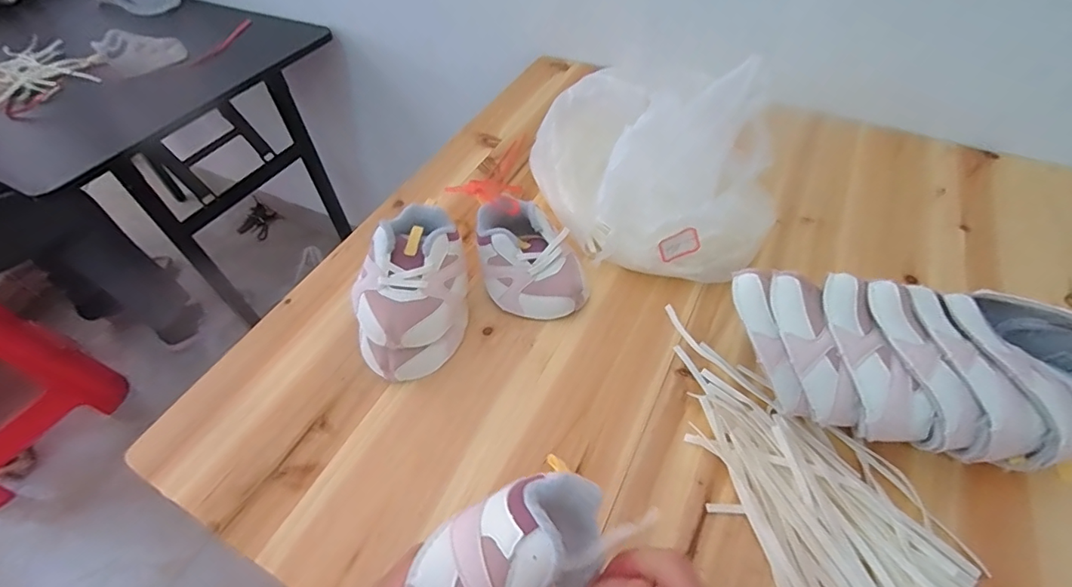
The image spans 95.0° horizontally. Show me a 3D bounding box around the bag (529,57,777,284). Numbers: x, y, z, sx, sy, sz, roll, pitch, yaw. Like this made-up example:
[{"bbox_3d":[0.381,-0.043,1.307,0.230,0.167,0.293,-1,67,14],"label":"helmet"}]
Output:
[{"bbox_3d":[0.112,-0.129,0.505,0.259,0.164,0.167,11,51,12],"label":"bag"}]

